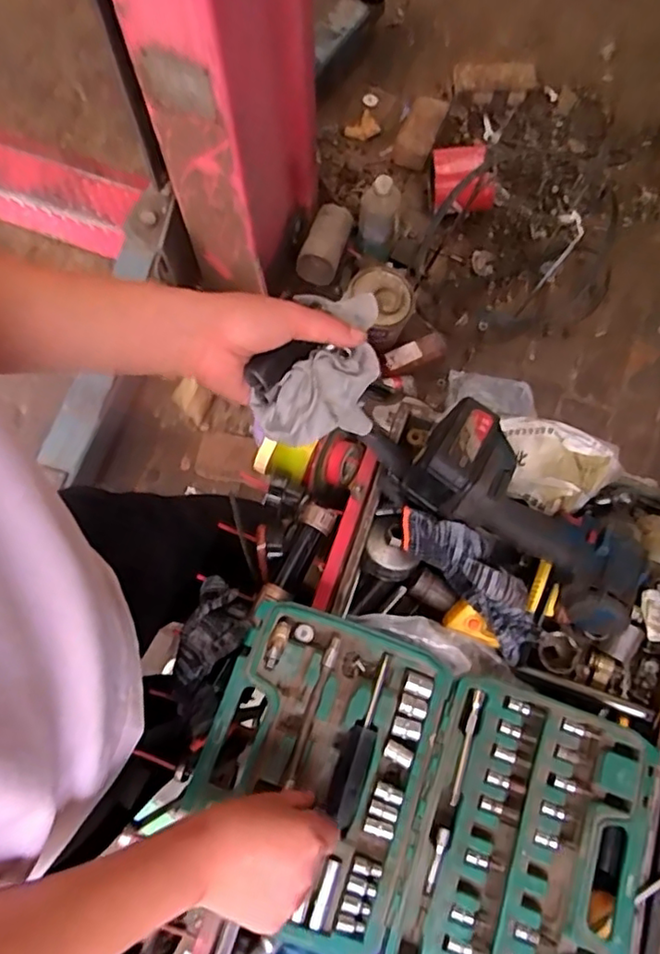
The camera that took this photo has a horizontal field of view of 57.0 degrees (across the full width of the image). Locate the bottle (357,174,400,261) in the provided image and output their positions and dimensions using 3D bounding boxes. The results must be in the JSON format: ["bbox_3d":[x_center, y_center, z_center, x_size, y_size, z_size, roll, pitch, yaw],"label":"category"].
[{"bbox_3d":[0.119,-0.647,1.496,0.094,0.229,0.115,1,71,0],"label":"bottle"}]

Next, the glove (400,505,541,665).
[{"bbox_3d":[0.140,0.095,0.601,0.061,0.063,0.175,-38,75,-12],"label":"glove"}]

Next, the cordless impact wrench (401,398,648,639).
[{"bbox_3d":[0.198,0.036,0.605,0.249,0.077,0.120,38,76,-2],"label":"cordless impact wrench"}]

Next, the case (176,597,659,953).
[{"bbox_3d":[0.079,0.282,0.524,0.378,0.051,0.247,19,73,7],"label":"case"}]

